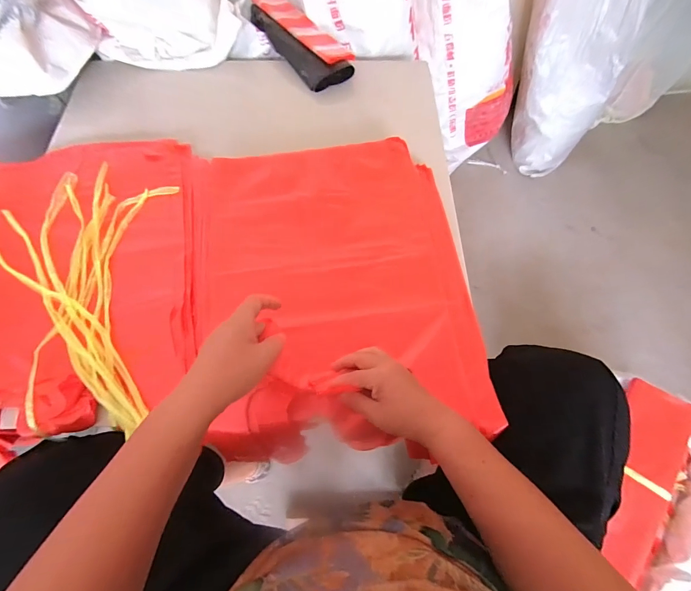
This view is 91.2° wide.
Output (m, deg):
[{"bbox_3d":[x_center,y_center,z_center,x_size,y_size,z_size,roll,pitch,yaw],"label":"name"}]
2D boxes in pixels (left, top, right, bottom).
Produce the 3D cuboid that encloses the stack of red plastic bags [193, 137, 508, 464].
[{"bbox_3d":[-0.020,-0.021,0.542,0.426,0.060,0.510,-7,66,-3],"label":"stack of red plastic bags"}]

